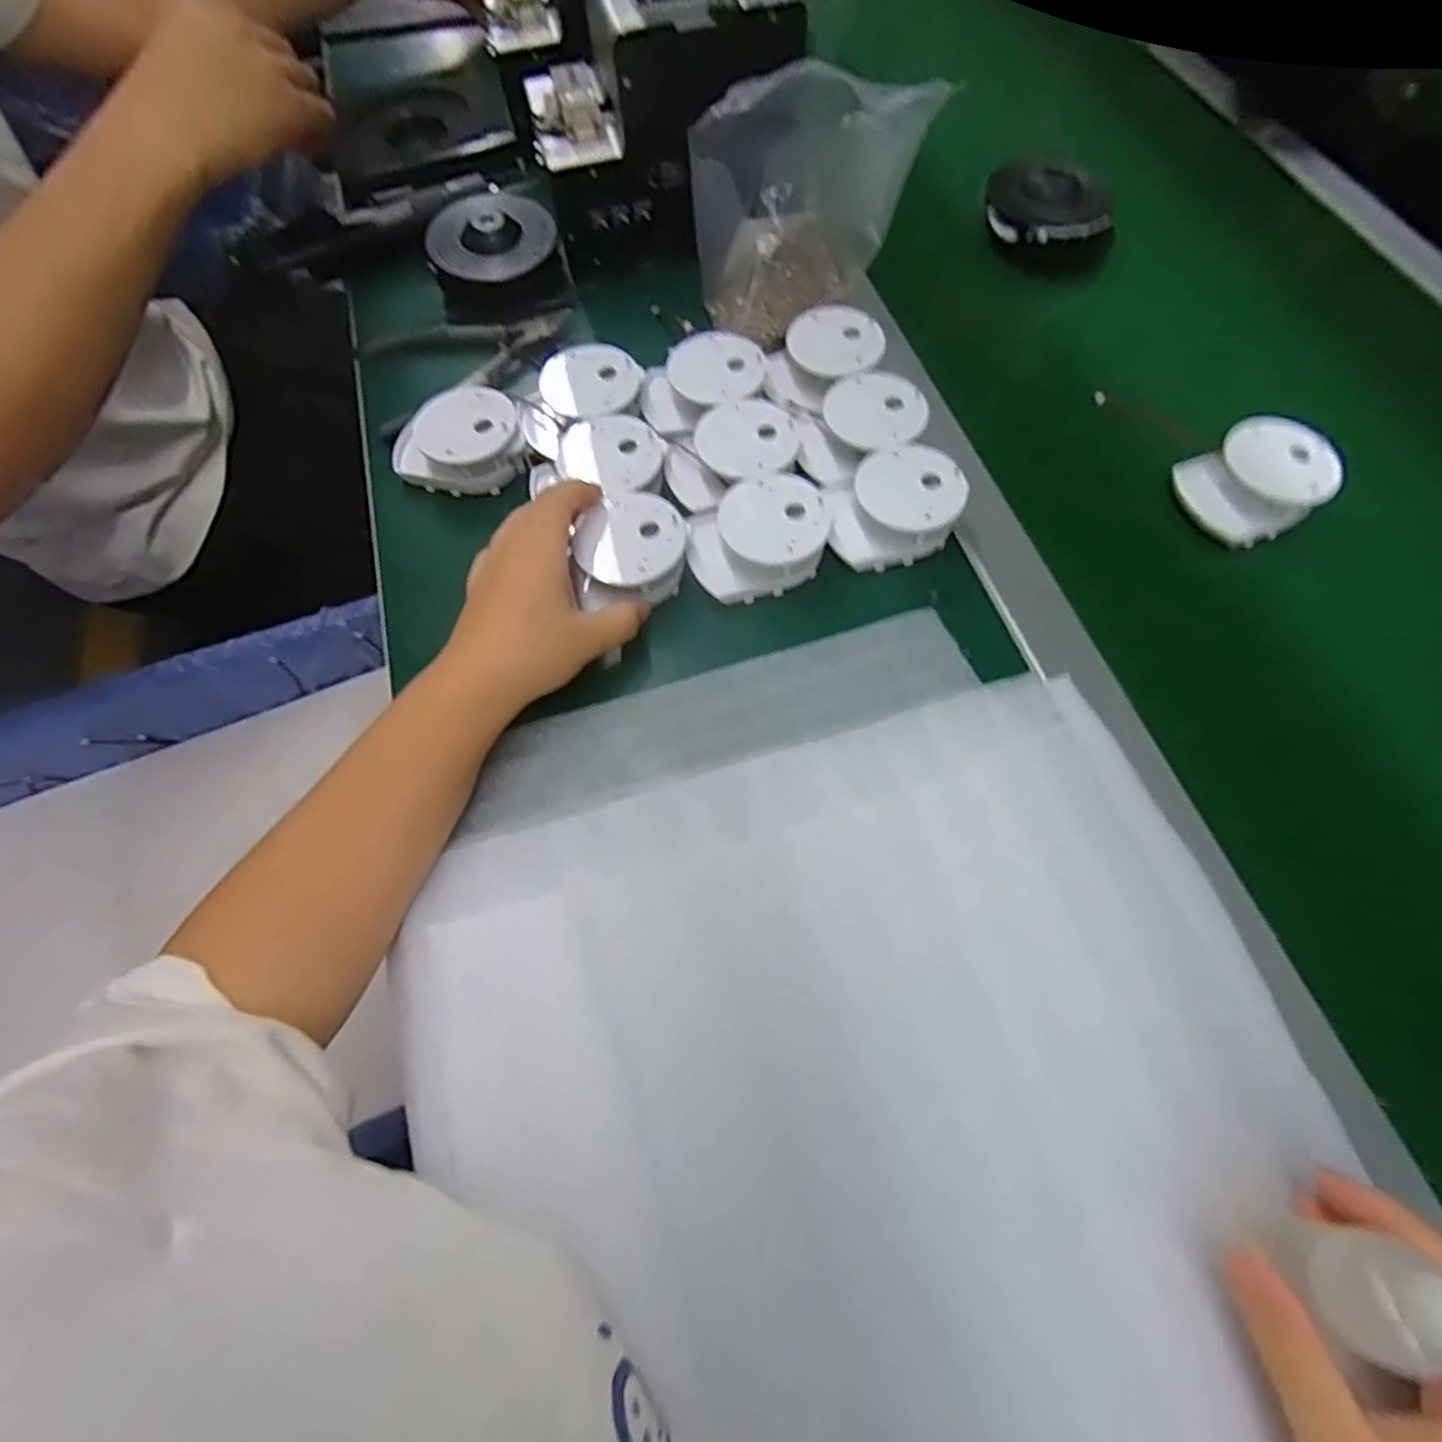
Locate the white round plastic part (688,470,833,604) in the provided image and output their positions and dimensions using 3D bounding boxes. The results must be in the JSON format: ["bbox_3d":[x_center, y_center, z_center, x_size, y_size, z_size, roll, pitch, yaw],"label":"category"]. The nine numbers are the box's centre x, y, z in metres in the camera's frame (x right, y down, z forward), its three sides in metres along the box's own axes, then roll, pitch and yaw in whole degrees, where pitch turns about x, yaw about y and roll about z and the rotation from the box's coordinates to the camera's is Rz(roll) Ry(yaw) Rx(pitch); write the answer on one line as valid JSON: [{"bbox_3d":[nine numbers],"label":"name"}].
[{"bbox_3d":[0.021,-0.108,0.433,0.079,0.037,0.064,-12,65,-7],"label":"white round plastic part"}]

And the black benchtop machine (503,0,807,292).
[{"bbox_3d":[-0.048,-0.441,0.526,0.171,0.141,0.151,-14,65,-8],"label":"black benchtop machine"}]

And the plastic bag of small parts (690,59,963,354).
[{"bbox_3d":[0.056,-0.339,0.479,0.143,0.143,0.071,-28,67,-14],"label":"plastic bag of small parts"}]

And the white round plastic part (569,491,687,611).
[{"bbox_3d":[-0.055,-0.100,0.426,0.066,0.029,0.058,-17,65,-9],"label":"white round plastic part"}]

